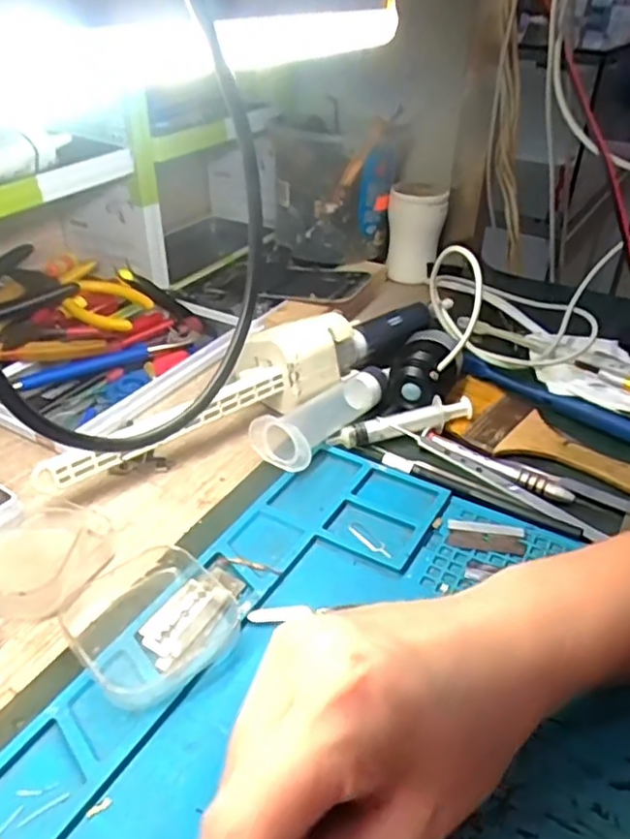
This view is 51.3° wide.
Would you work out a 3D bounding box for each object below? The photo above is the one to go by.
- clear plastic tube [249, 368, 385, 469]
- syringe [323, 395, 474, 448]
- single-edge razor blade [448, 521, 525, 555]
[{"bbox_3d":[0.005,-0.007,0.410,0.041,0.031,0.101,22,40,27],"label":"clear plastic tube"},{"bbox_3d":[0.055,0.001,0.410,0.093,0.017,0.014,-10,37,-16],"label":"syringe"},{"bbox_3d":[0.089,0.061,0.342,0.038,0.004,0.019,7,35,7],"label":"single-edge razor blade"}]

